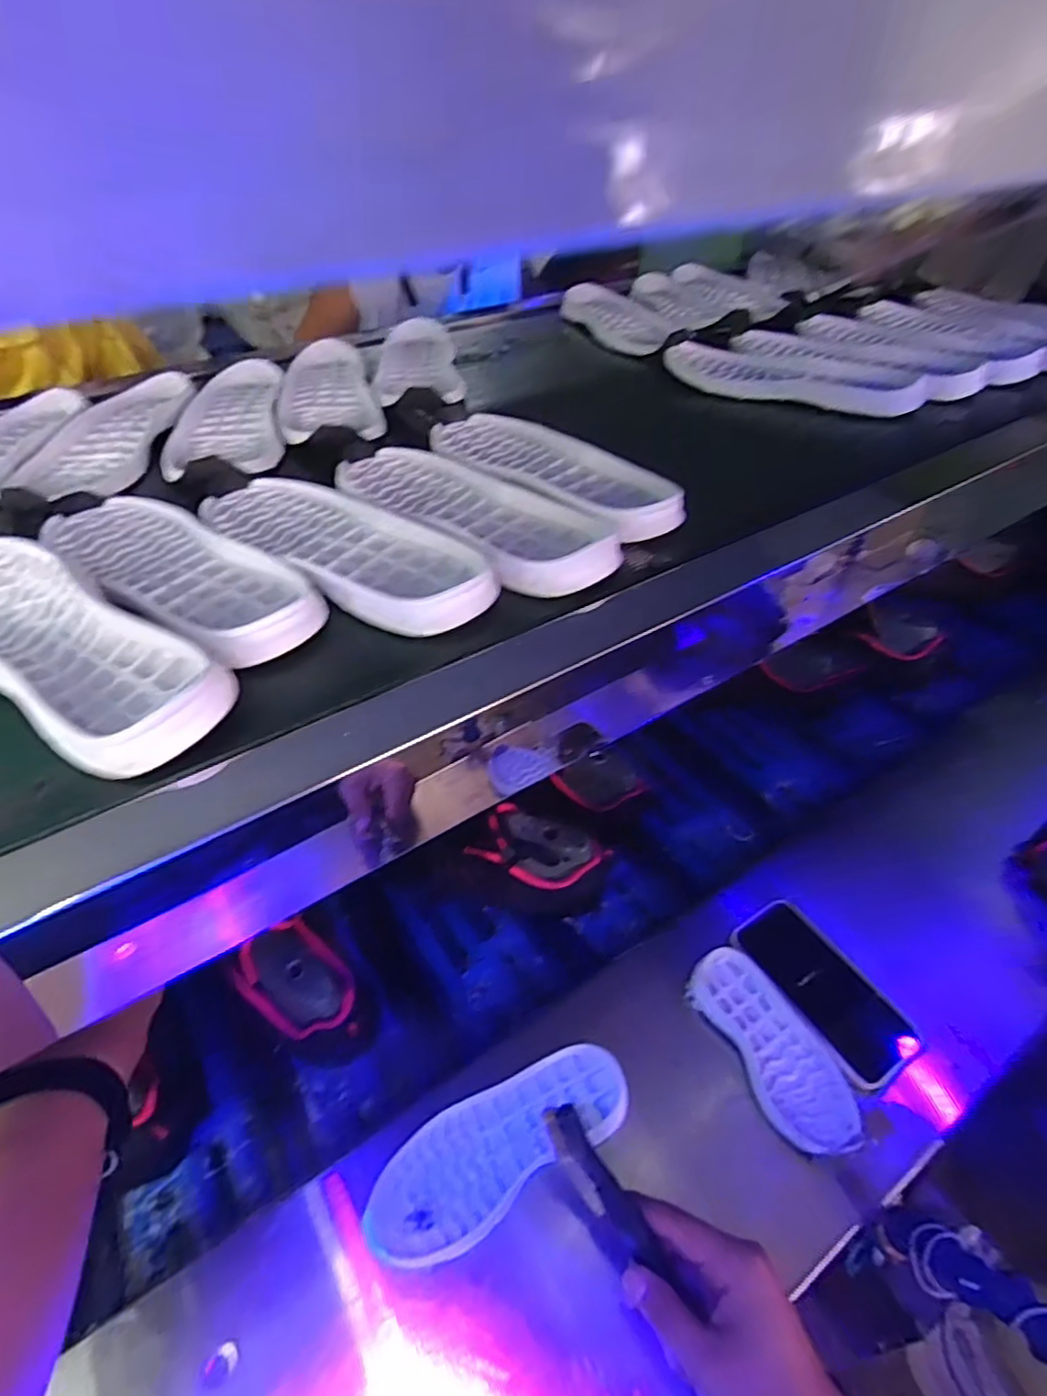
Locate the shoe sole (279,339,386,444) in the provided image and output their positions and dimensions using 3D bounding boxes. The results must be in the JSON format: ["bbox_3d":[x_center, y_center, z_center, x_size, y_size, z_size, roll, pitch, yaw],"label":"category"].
[{"bbox_3d":[-0.209,-0.323,0.703,0.095,0.038,0.253,-15,52,-8],"label":"shoe sole"}]

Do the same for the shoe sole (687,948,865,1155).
[{"bbox_3d":[0.200,0.277,0.529,0.067,0.020,0.156,-24,54,-15],"label":"shoe sole"}]

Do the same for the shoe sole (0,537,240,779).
[{"bbox_3d":[-0.277,-0.034,0.386,0.271,0.034,0.086,28,58,23],"label":"shoe sole"}]

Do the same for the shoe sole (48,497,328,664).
[{"bbox_3d":[-0.245,-0.096,0.451,0.267,0.038,0.091,33,60,25],"label":"shoe sole"}]

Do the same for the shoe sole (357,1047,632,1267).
[{"bbox_3d":[-0.016,0.326,0.484,0.197,0.028,0.077,-27,55,-17],"label":"shoe sole"}]

